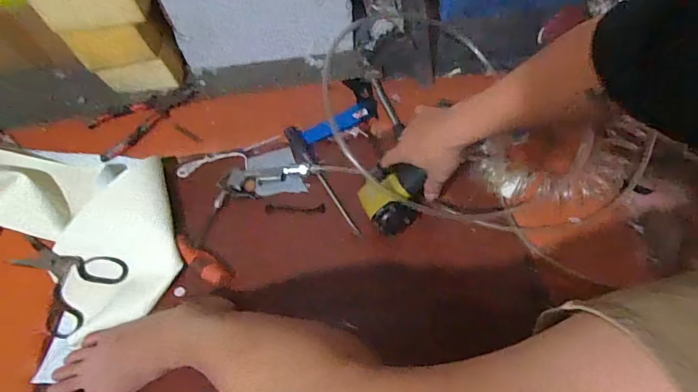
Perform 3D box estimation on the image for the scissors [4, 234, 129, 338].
[{"bbox_3d":[-0.439,0.121,0.674,0.177,0.013,0.130,28,65,17],"label":"scissors"}]

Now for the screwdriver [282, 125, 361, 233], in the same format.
[{"bbox_3d":[-0.047,-0.027,0.720,0.029,0.019,0.230,-25,62,-12],"label":"screwdriver"}]

